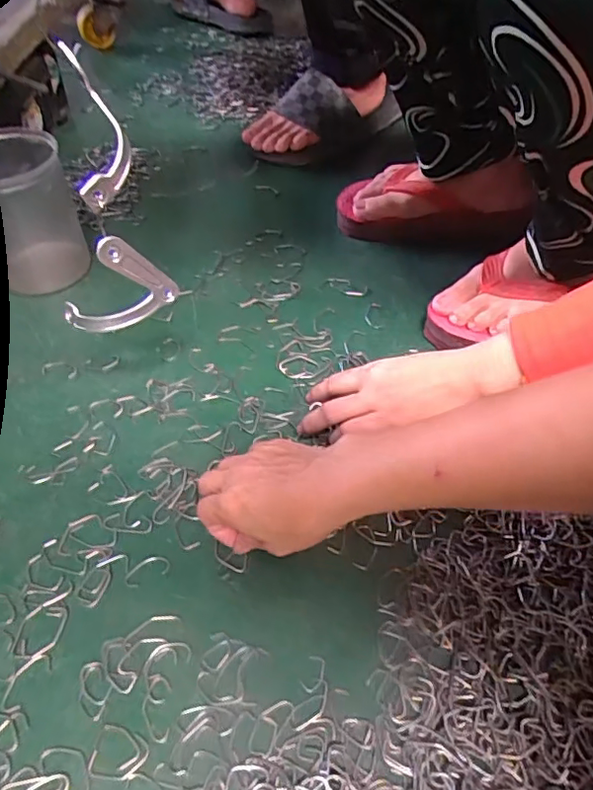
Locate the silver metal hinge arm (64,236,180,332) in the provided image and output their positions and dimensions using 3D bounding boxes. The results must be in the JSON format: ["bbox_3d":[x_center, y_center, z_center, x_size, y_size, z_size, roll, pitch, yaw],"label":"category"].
[{"bbox_3d":[-0.135,-0.082,0.418,0.085,0.070,0.024,-8,50,-6],"label":"silver metal hinge arm"}]

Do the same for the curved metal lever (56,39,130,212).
[{"bbox_3d":[-0.127,-0.170,0.362,0.033,0.094,0.016,-11,13,-9],"label":"curved metal lever"}]

